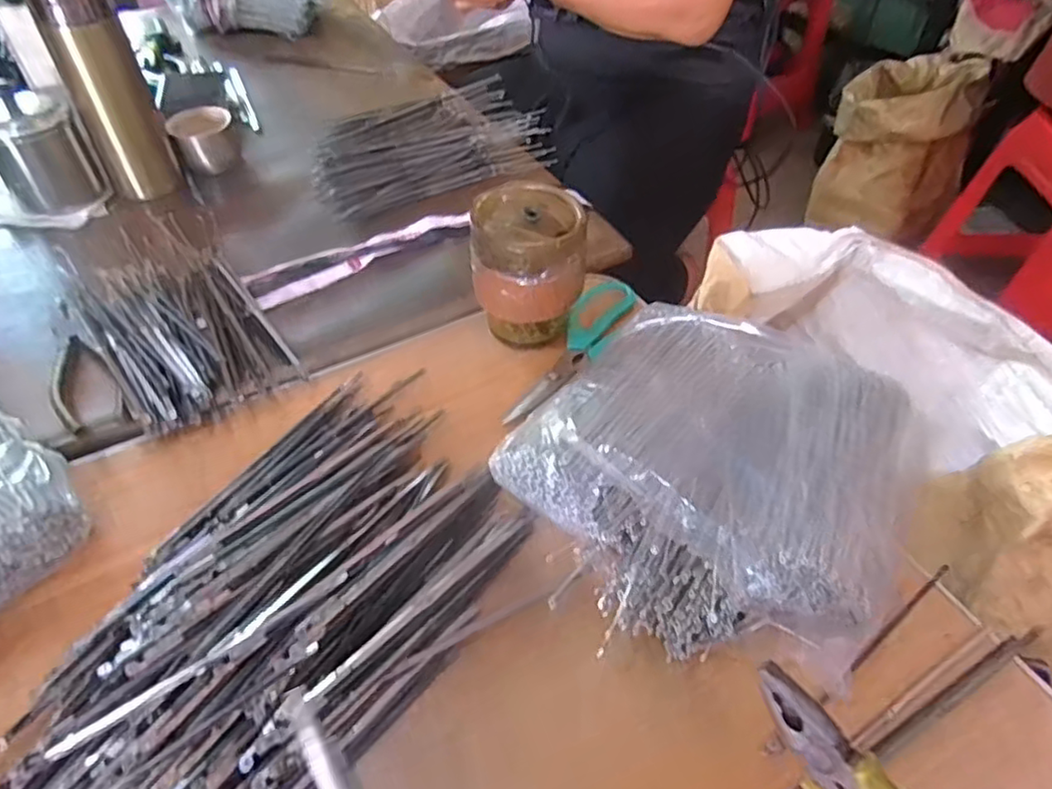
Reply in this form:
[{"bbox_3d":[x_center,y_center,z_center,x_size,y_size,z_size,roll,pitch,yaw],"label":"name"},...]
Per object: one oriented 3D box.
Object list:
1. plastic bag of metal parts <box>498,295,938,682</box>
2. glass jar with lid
[{"bbox_3d":[0.119,0.046,0.411,0.222,0.068,0.226,31,51,21],"label":"plastic bag of metal parts"},{"bbox_3d":[-0.001,-0.095,0.498,0.082,0.103,0.079,0,49,0],"label":"glass jar with lid"}]

